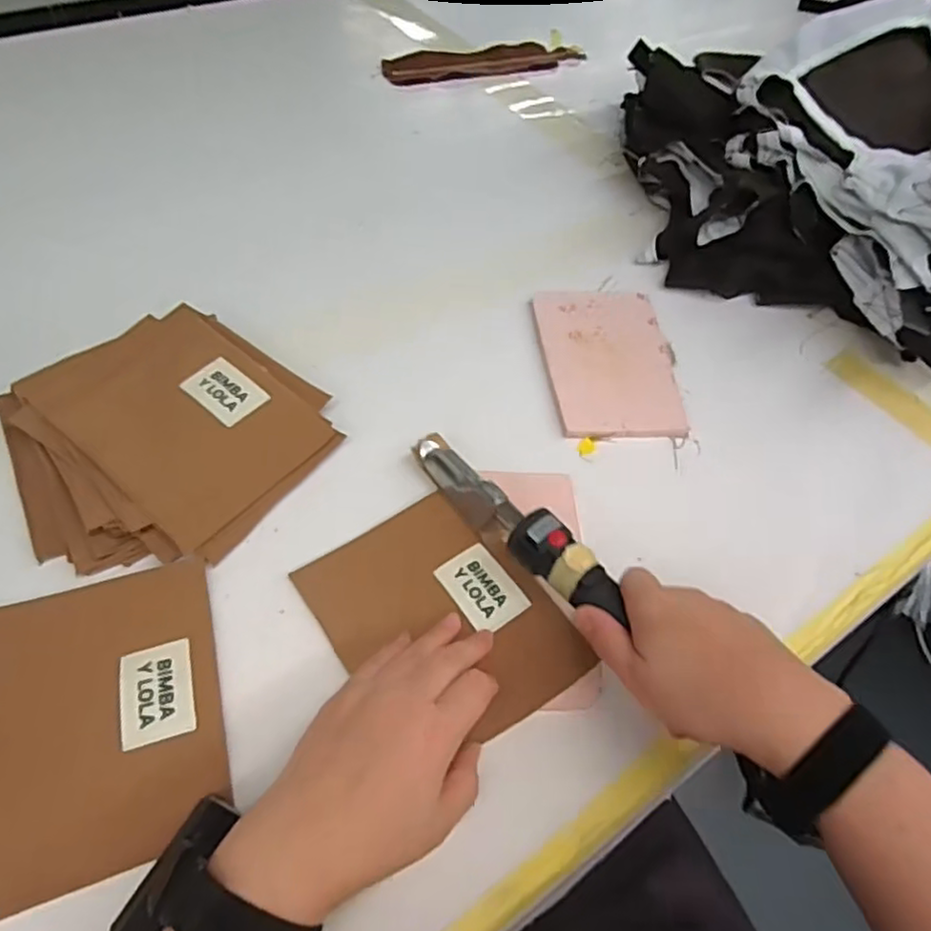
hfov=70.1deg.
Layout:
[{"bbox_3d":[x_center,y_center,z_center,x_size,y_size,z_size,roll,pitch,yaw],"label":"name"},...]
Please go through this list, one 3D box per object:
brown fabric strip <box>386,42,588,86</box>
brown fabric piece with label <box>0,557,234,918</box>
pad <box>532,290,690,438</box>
[{"bbox_3d":[0.027,-0.605,0.995,0.304,0.013,0.078,-13,56,-14],"label":"brown fabric strip"},{"bbox_3d":[-0.223,0.149,0.397,0.145,0.005,0.177,-14,56,-14],"label":"brown fabric piece with label"},{"bbox_3d":[0.129,-0.099,0.604,0.115,0.007,0.184,-2,54,-6],"label":"pad"}]

